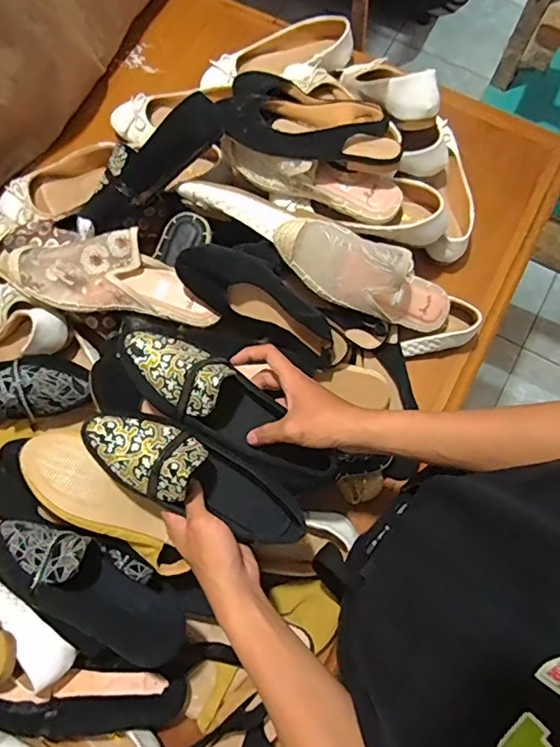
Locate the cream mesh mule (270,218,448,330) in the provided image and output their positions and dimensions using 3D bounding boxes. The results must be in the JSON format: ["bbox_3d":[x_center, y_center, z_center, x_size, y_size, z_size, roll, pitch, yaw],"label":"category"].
[{"bbox_3d":[0.117,-0.121,0.654,0.255,0.086,0.073,23,76,-18],"label":"cream mesh mule"}]

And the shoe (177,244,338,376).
[{"bbox_3d":[-0.014,-0.089,0.652,0.230,0.055,0.082,34,79,-12],"label":"shoe"}]

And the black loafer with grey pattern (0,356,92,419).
[{"bbox_3d":[-0.368,0.022,0.687,0.257,0.074,0.073,-1,76,2],"label":"black loafer with grey pattern"}]

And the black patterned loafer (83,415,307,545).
[{"bbox_3d":[-0.079,0.109,0.527,0.236,0.060,0.078,29,77,-16],"label":"black patterned loafer"}]

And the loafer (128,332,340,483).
[{"bbox_3d":[-0.055,0.034,0.549,0.245,0.064,0.077,35,79,-6],"label":"loafer"}]

